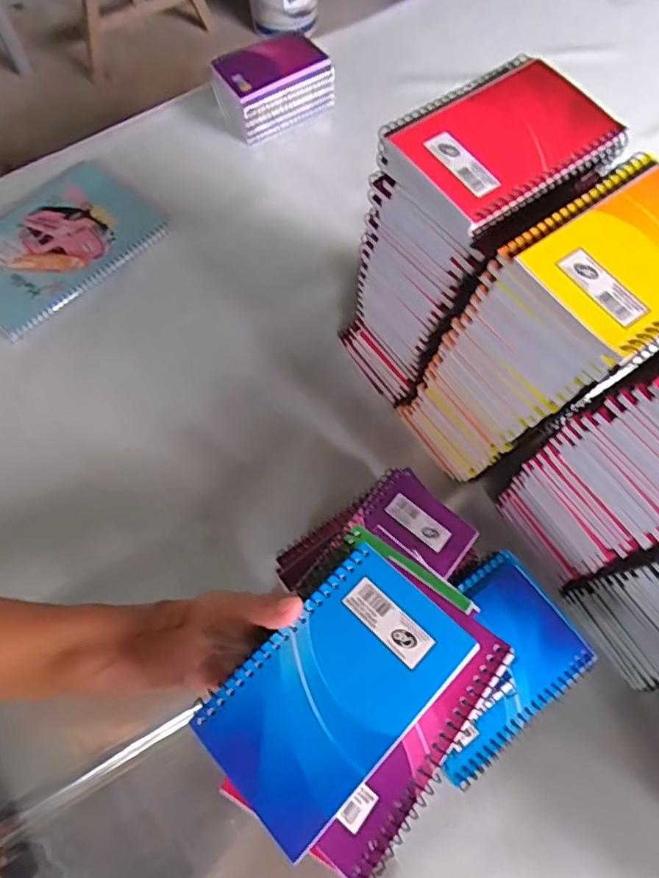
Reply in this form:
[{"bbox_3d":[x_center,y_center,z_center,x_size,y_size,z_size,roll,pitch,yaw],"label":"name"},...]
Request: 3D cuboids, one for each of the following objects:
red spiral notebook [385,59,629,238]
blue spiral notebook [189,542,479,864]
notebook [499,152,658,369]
[{"bbox_3d":[0.111,-0.189,0.338,0.123,0.011,0.092,-37,71,-16],"label":"red spiral notebook"},{"bbox_3d":[0.003,0.126,0.282,0.131,0.014,0.081,-41,72,-17],"label":"blue spiral notebook"},{"bbox_3d":[0.180,-0.109,0.312,0.131,0.010,0.099,-34,70,-15],"label":"notebook"}]

